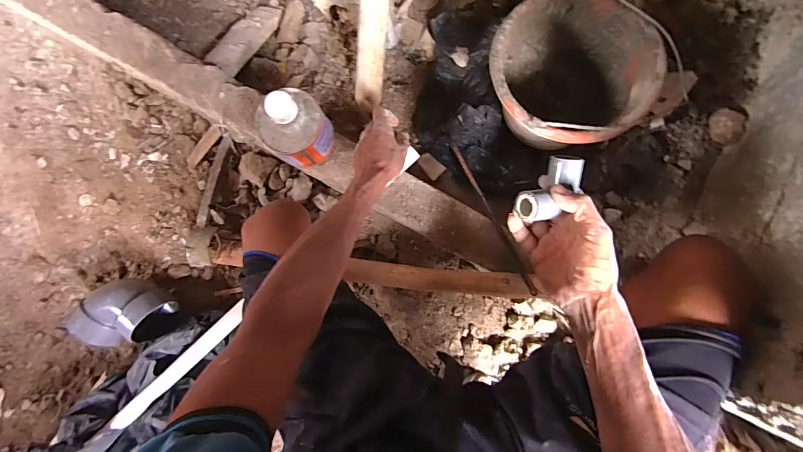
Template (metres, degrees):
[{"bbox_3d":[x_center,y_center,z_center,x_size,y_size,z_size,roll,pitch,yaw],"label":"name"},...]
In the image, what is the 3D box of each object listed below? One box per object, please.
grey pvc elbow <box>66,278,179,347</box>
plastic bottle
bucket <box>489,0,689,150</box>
[{"bbox_3d":[-0.481,0.150,0.682,0.146,0.092,0.109,-6,83,7],"label":"grey pvc elbow"},{"bbox_3d":[-0.158,-0.147,0.602,0.092,0.108,0.088,-1,82,6],"label":"plastic bottle"},{"bbox_3d":[0.269,-0.237,0.639,0.249,0.155,0.245,-30,81,3],"label":"bucket"}]

